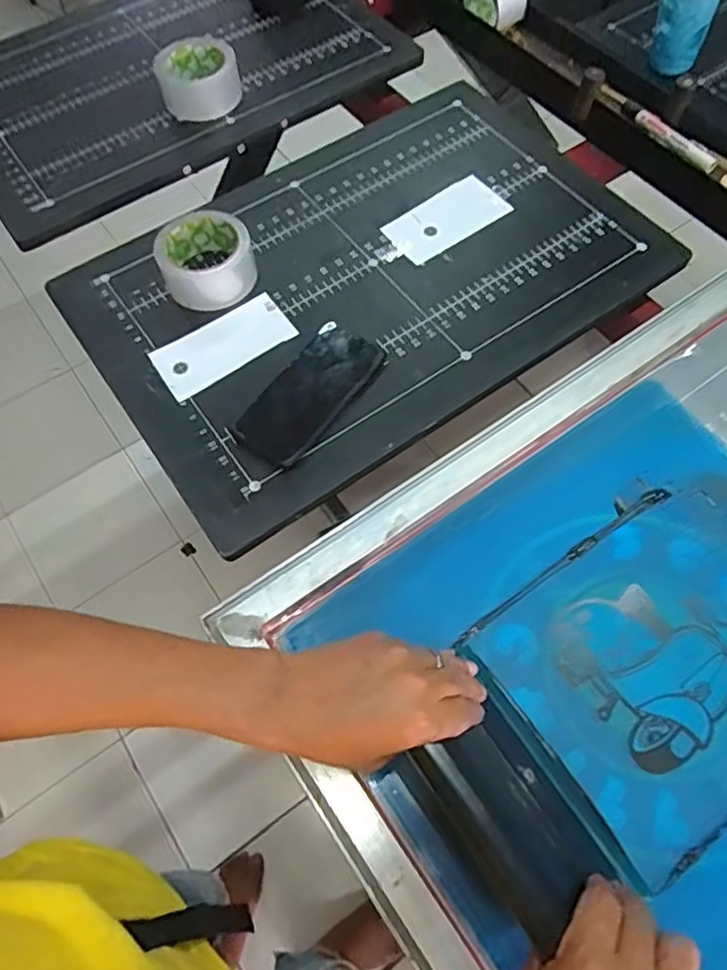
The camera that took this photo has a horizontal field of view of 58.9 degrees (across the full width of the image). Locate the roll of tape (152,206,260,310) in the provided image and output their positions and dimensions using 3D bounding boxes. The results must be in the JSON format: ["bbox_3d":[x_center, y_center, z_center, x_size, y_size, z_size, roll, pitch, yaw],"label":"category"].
[{"bbox_3d":[-0.169,-0.244,0.684,0.094,0.046,0.092,0,63,0],"label":"roll of tape"}]

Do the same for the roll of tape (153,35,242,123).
[{"bbox_3d":[-0.211,-0.522,0.835,0.094,0.065,0.091,0,63,0],"label":"roll of tape"}]

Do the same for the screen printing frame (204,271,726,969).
[{"bbox_3d":[0.278,0.104,0.515,0.656,0.040,0.464,-33,67,-15],"label":"screen printing frame"}]

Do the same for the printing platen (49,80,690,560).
[{"bbox_3d":[0.010,-0.236,0.704,0.595,0.015,0.396,-33,67,-15],"label":"printing platen"}]

